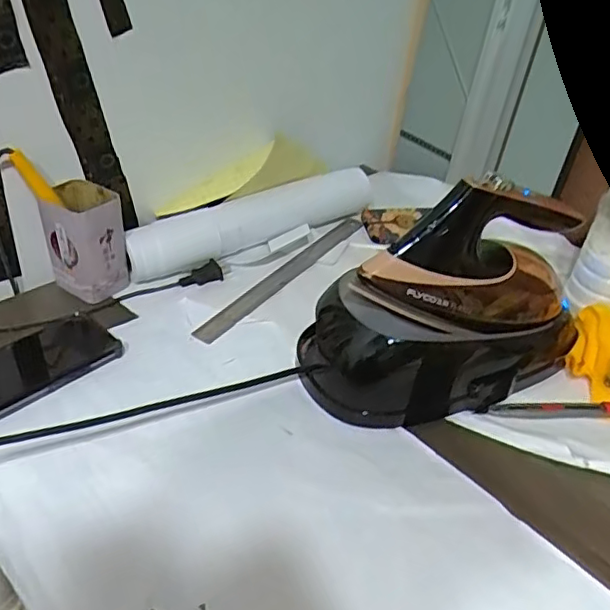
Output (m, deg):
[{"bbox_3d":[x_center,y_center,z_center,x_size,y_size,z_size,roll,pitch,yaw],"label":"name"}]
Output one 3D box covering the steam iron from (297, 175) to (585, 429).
[{"bbox_3d":[0.142,-0.004,0.554,0.280,0.183,0.123,-6,39,-11],"label":"steam iron"}]

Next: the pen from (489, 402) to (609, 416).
[{"bbox_3d":[0.249,0.098,0.574,0.139,0.005,0.017,2,38,-1],"label":"pen"}]

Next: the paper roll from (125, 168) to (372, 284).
[{"bbox_3d":[-0.059,-0.106,0.761,0.345,0.063,0.052,-20,44,-27],"label":"paper roll"}]

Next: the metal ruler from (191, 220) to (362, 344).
[{"bbox_3d":[-0.021,-0.040,0.737,0.030,0.006,0.312,28,45,25],"label":"metal ruler"}]

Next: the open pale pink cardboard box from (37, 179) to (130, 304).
[{"bbox_3d":[-0.245,-0.069,0.668,0.081,0.113,0.074,-12,41,-19],"label":"open pale pink cardboard box"}]

